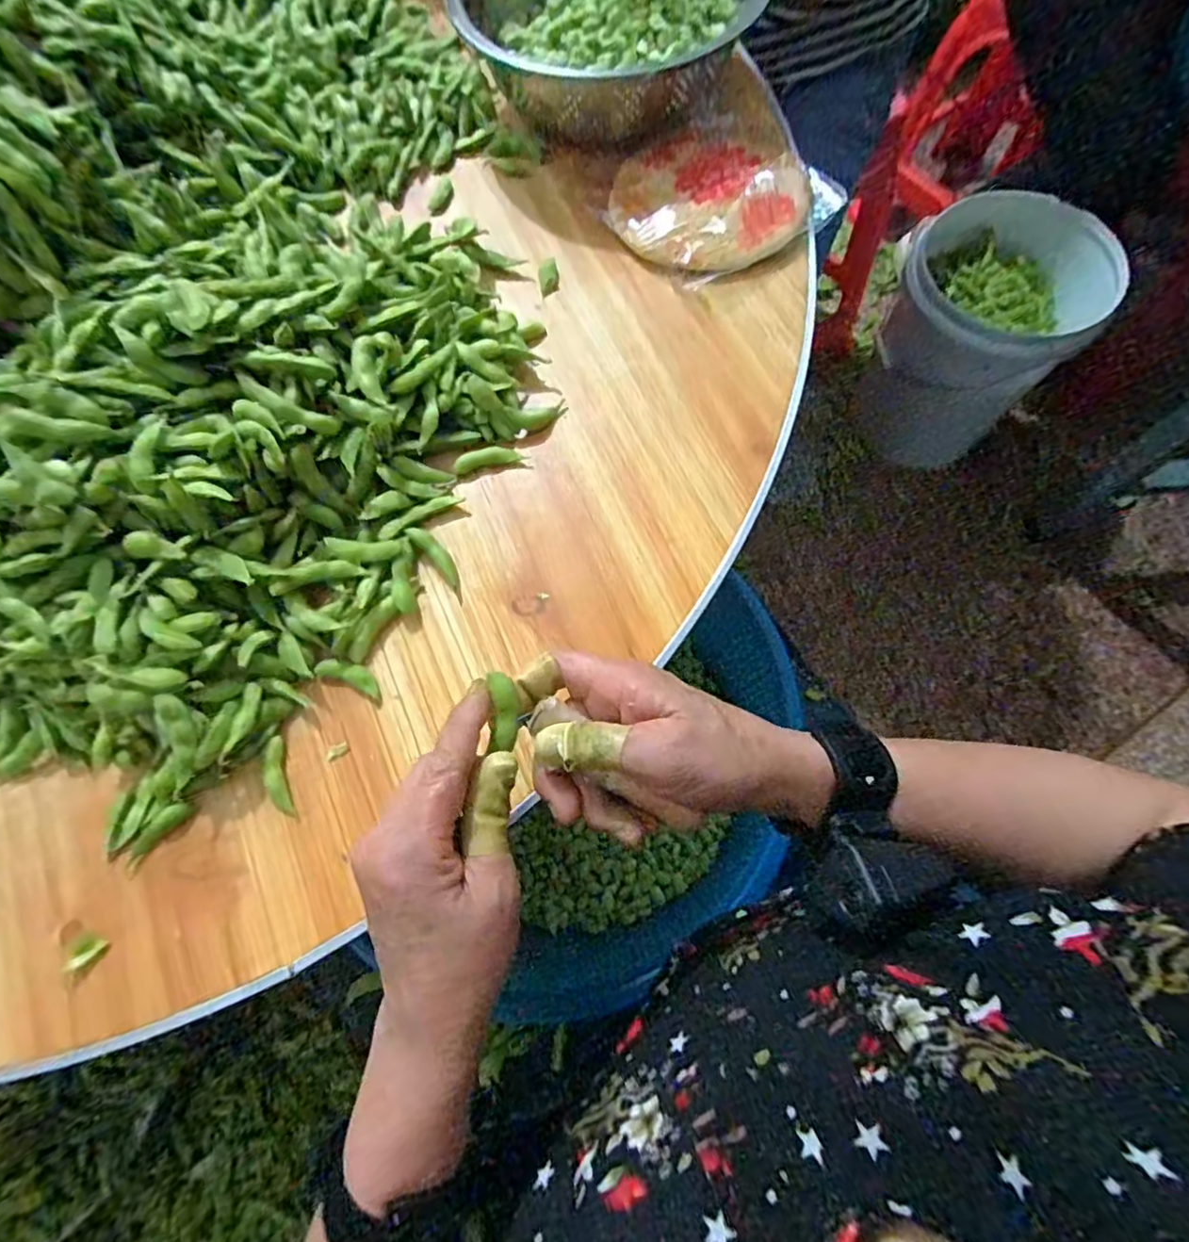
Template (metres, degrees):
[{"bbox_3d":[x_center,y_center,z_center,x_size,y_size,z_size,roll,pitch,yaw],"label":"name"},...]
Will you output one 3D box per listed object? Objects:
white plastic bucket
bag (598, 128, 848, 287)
[{"bbox_3d":[0.685,-0.531,1.087,0.318,0.320,0.388,40,77,14],"label":"white plastic bucket"},{"bbox_3d":[0.090,-0.324,0.452,0.147,0.020,0.134,-34,75,-9],"label":"bag"}]

